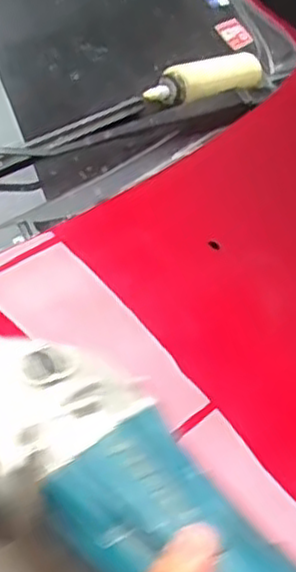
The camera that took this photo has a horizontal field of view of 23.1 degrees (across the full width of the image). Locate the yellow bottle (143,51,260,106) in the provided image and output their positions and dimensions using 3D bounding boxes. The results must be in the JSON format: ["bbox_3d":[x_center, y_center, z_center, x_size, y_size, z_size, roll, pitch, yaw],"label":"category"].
[{"bbox_3d":[0.076,-0.265,0.916,0.190,0.040,0.046,-27,47,-32],"label":"yellow bottle"}]

